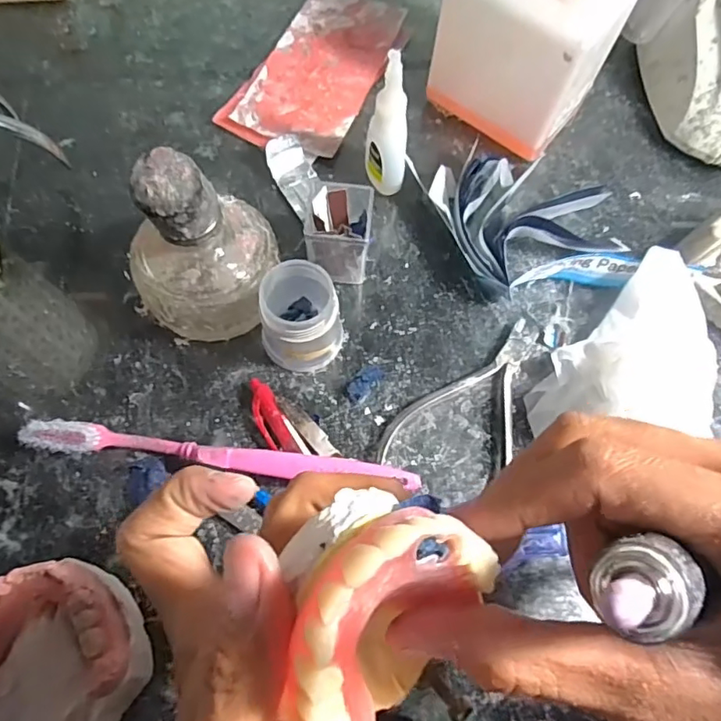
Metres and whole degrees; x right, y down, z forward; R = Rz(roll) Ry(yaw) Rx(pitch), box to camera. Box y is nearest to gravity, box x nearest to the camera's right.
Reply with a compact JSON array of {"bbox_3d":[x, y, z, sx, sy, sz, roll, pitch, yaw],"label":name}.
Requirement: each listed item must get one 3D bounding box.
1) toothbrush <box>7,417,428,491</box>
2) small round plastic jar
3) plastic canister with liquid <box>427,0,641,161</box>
[{"bbox_3d":[-0.068,0.049,0.275,0.191,0.021,0.014,7,69,1],"label":"toothbrush"},{"bbox_3d":[-0.030,-0.024,0.290,0.039,0.049,0.047,-2,69,-3],"label":"small round plastic jar"},{"bbox_3d":[0.099,-0.193,0.319,0.085,0.126,0.064,37,72,12],"label":"plastic canister with liquid"}]

